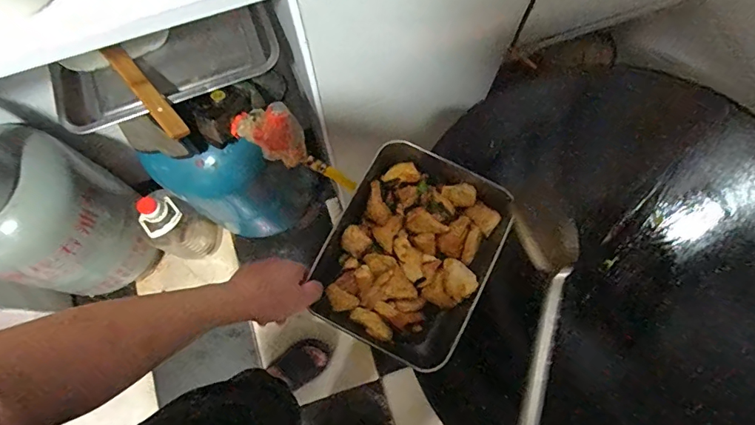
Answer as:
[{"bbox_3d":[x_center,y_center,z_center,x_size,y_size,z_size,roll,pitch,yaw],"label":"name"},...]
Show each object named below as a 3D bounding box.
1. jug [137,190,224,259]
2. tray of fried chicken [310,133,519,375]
[{"bbox_3d":[-0.524,0.045,1.207,0.123,0.289,0.131,0,74,0],"label":"jug"},{"bbox_3d":[0.044,0.048,0.588,0.194,0.039,0.246,26,76,7],"label":"tray of fried chicken"}]

